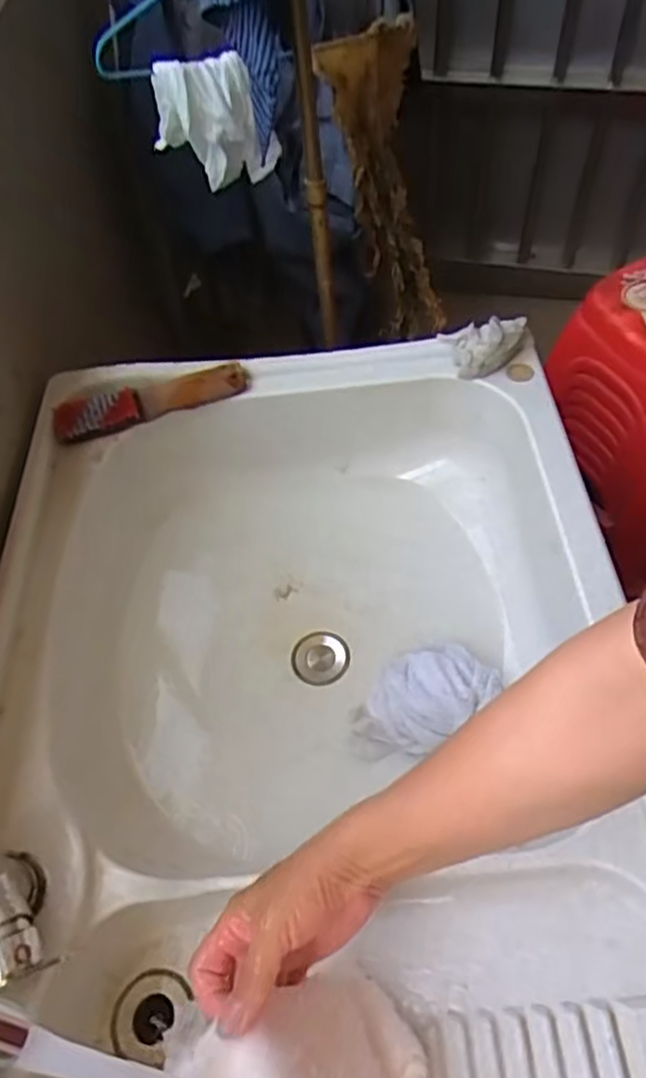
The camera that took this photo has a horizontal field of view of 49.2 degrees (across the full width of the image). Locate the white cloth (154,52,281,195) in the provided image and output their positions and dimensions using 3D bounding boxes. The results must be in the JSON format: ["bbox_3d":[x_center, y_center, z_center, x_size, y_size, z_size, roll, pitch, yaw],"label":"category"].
[{"bbox_3d":[-0.120,-0.478,0.804,0.127,0.135,0.070,-6,55,0],"label":"white cloth"}]

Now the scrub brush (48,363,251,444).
[{"bbox_3d":[-0.195,-0.160,0.800,0.220,0.038,0.046,-17,56,-8],"label":"scrub brush"}]

